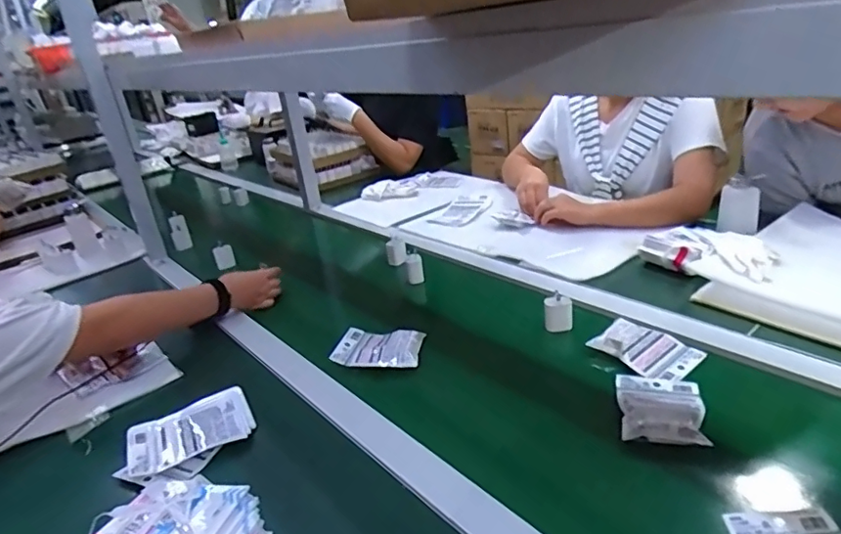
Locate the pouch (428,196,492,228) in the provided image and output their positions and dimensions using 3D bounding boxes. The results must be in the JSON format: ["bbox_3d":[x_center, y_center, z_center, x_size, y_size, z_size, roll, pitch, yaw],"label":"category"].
[{"bbox_3d":[0.106,-0.143,1.376,0.107,0.017,0.163,7,27,32],"label":"pouch"}]

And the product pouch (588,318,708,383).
[{"bbox_3d":[0.320,0.116,0.785,0.127,0.010,0.090,30,48,32],"label":"product pouch"}]

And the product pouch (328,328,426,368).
[{"bbox_3d":[-0.064,0.124,0.863,0.132,0.022,0.086,-2,23,14],"label":"product pouch"}]

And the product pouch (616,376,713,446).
[{"bbox_3d":[0.293,0.162,0.676,0.095,0.032,0.129,-1,23,16],"label":"product pouch"}]

